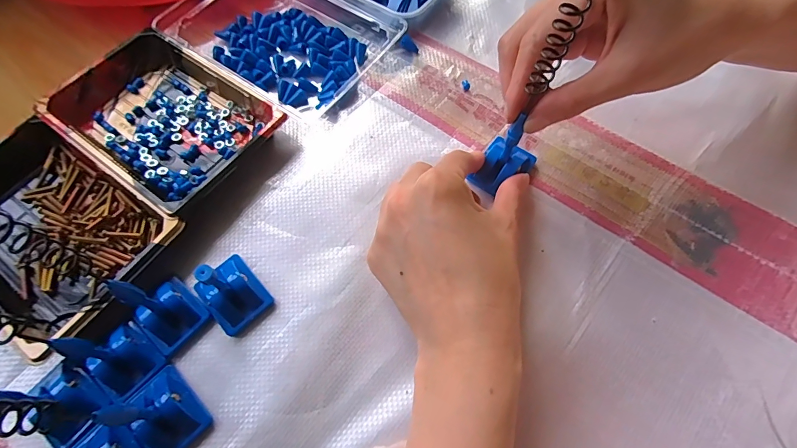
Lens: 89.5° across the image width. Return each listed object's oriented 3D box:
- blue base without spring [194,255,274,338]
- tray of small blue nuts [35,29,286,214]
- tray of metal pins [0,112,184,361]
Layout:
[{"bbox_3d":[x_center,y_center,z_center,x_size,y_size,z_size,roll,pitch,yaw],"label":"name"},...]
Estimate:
[{"bbox_3d":[-0.105,0.041,0.250,0.033,0.028,0.045,-41,70,-15],"label":"blue base without spring"},{"bbox_3d":[-0.176,-0.084,0.305,0.160,0.028,0.113,33,71,16],"label":"tray of small blue nuts"},{"bbox_3d":[-0.240,0.004,0.270,0.161,0.023,0.116,33,71,16],"label":"tray of metal pins"}]

